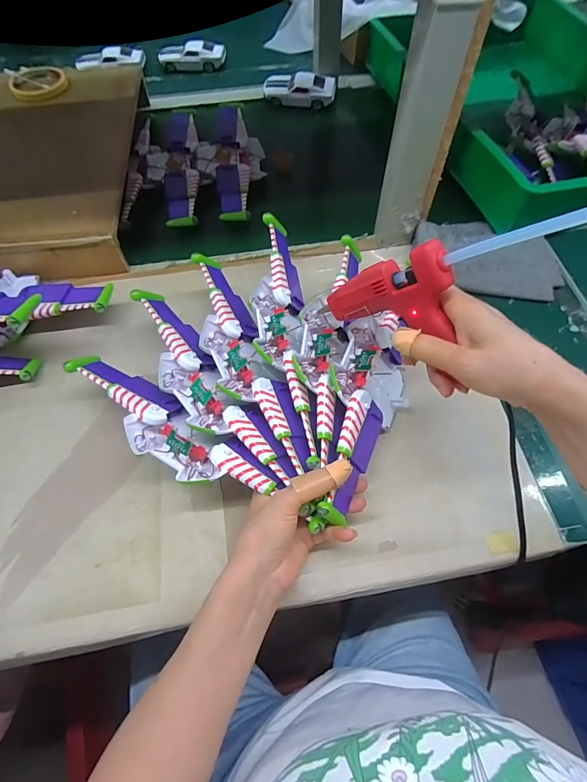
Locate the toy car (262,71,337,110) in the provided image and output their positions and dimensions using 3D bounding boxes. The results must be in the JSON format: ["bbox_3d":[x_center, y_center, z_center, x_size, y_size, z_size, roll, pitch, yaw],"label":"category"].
[{"bbox_3d":[0.011,-0.566,0.740,0.135,0.034,0.053,9,62,5],"label":"toy car"}]

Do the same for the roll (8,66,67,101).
[{"bbox_3d":[-0.425,-0.516,0.660,0.088,0.012,0.094,0,61,1],"label":"roll"}]

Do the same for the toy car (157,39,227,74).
[{"bbox_3d":[-0.206,-0.680,0.803,0.134,0.030,0.059,1,61,2],"label":"toy car"}]

